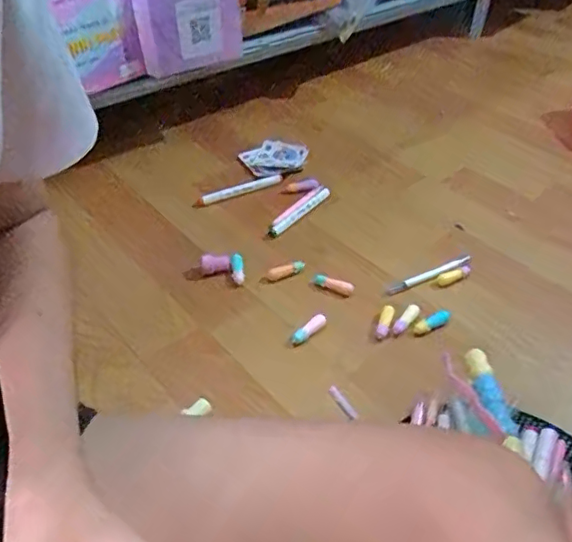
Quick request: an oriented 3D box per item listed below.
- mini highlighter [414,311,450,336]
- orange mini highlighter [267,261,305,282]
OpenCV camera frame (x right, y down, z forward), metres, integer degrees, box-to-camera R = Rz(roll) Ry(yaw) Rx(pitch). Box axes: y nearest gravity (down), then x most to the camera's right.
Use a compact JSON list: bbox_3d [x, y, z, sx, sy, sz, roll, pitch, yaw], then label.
[{"bbox_3d":[0.180,0.063,0.686,0.061,0.018,0.014,-23,47,-27],"label":"mini highlighter"},{"bbox_3d":[0.000,0.000,0.746,0.053,0.013,0.015,-18,45,-22],"label":"orange mini highlighter"}]

